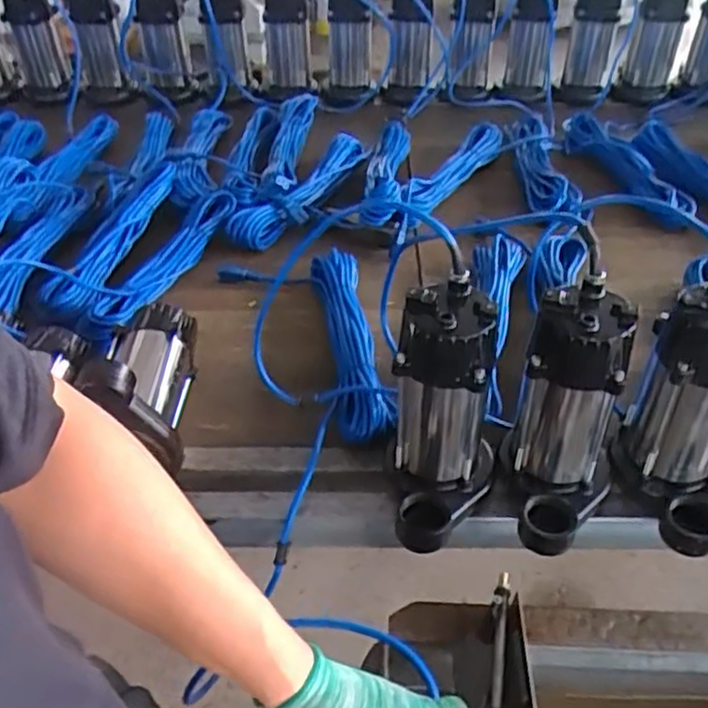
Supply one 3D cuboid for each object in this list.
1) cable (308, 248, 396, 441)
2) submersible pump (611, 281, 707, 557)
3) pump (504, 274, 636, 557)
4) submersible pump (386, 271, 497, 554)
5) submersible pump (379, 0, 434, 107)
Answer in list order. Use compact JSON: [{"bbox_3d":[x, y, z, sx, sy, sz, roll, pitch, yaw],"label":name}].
[{"bbox_3d":[-0.007,-0.026,0.933,0.066,0.051,0.330,-6,42,-6],"label":"cable"},{"bbox_3d":[0.333,0.068,0.695,0.117,0.229,0.148,20,45,21],"label":"submersible pump"},{"bbox_3d":[0.210,0.073,0.698,0.106,0.237,0.161,14,44,15],"label":"pump"},{"bbox_3d":[0.089,0.068,0.699,0.111,0.233,0.158,10,43,12],"label":"submersible pump"},{"bbox_3d":[0.120,-0.667,1.553,0.103,0.257,0.153,4,43,3],"label":"submersible pump"}]

